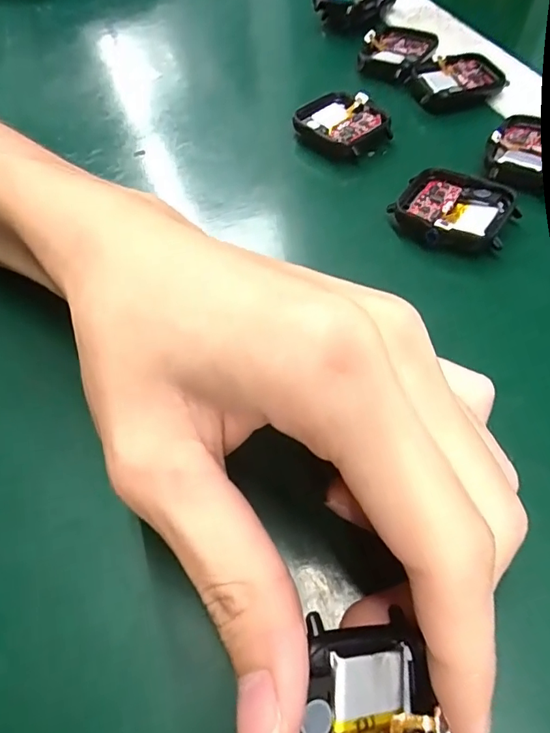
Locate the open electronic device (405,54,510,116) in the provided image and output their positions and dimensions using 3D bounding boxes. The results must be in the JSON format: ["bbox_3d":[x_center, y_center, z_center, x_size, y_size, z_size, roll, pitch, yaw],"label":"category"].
[{"bbox_3d":[0.098,-0.153,0.269,0.048,0.012,0.035,-18,56,-7],"label":"open electronic device"}]

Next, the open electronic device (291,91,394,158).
[{"bbox_3d":[0.037,-0.123,0.252,0.036,0.012,0.042,-37,60,-19],"label":"open electronic device"}]

